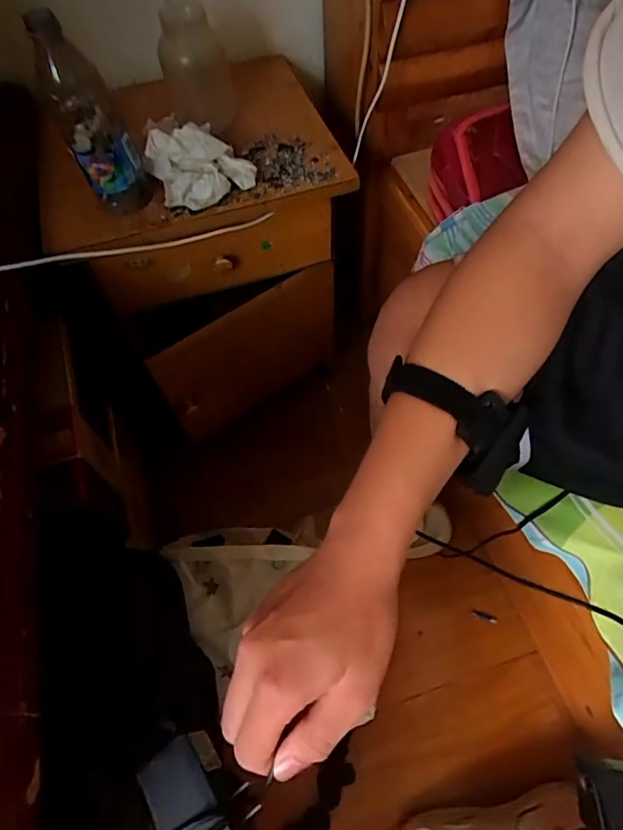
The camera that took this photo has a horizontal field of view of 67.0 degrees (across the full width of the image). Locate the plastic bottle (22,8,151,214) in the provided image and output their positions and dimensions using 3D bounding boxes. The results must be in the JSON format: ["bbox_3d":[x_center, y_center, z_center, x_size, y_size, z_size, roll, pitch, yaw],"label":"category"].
[{"bbox_3d":[-0.232,-0.311,0.495,0.066,0.190,0.072,-20,61,-8],"label":"plastic bottle"}]

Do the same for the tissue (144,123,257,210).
[{"bbox_3d":[-0.133,-0.310,0.575,0.121,0.063,0.074,-23,62,-10],"label":"tissue"}]

